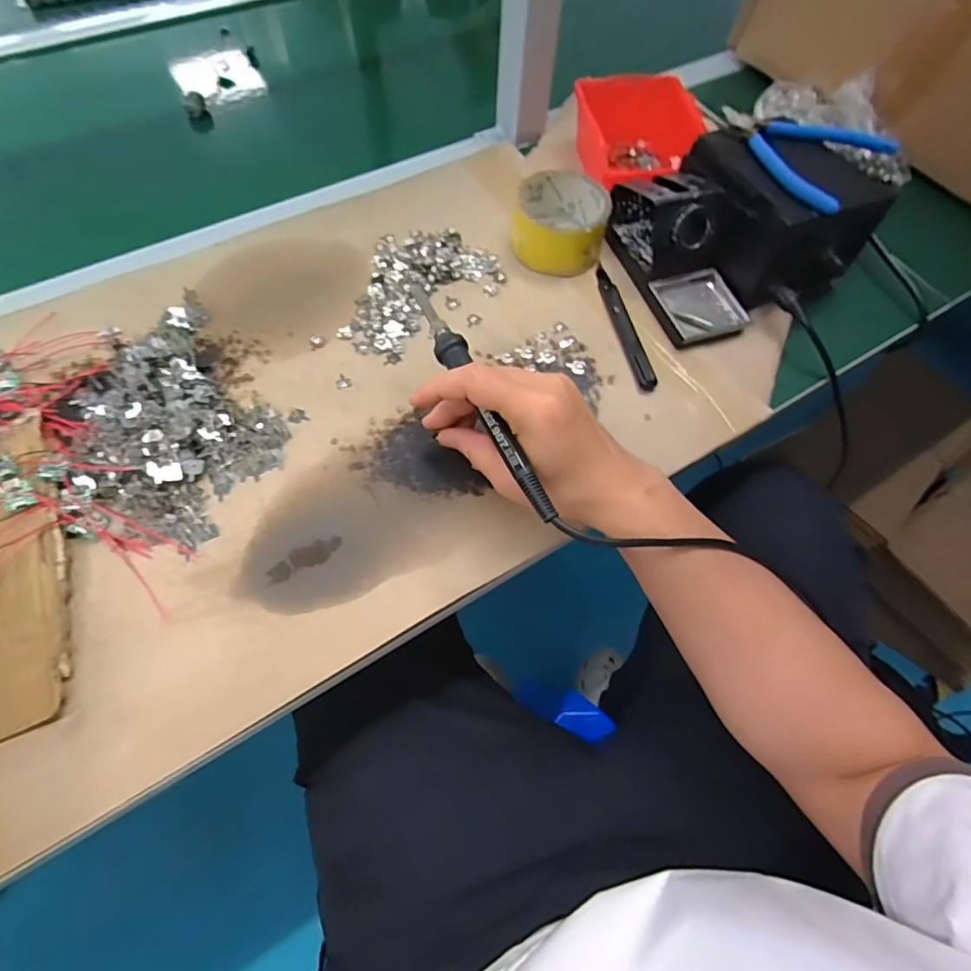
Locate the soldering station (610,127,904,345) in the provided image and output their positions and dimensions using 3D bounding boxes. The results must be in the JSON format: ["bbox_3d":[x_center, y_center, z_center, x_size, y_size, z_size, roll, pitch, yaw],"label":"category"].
[{"bbox_3d":[0.232,-0.233,0.459,0.196,0.088,0.161,-16,66,-10],"label":"soldering station"}]

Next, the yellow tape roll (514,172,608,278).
[{"bbox_3d":[0.068,-0.242,0.481,0.083,0.045,0.091,1,64,-2],"label":"yellow tape roll"}]

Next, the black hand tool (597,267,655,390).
[{"bbox_3d":[0.121,-0.142,0.454,0.016,0.010,0.138,-9,65,-7],"label":"black hand tool"}]

